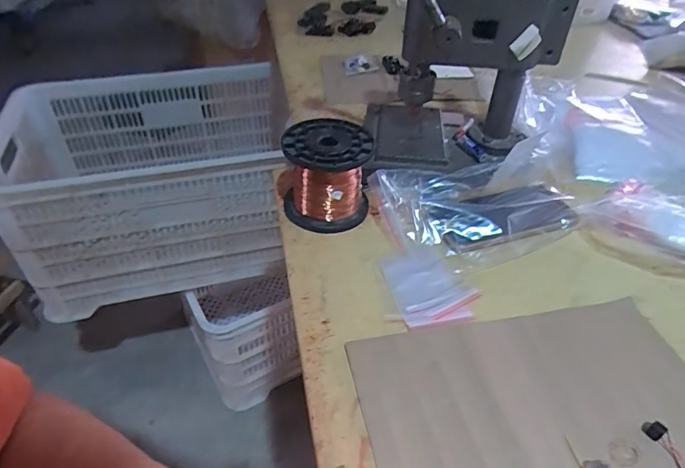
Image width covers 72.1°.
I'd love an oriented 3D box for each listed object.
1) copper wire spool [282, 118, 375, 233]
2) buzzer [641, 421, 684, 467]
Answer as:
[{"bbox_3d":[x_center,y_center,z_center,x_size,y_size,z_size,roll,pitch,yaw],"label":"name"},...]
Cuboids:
[{"bbox_3d":[-0.017,-0.066,0.522,0.099,0.090,0.092,-2,40,-3],"label":"copper wire spool"},{"bbox_3d":[0.235,0.162,0.331,0.022,0.009,0.063,-7,41,-9],"label":"buzzer"}]

